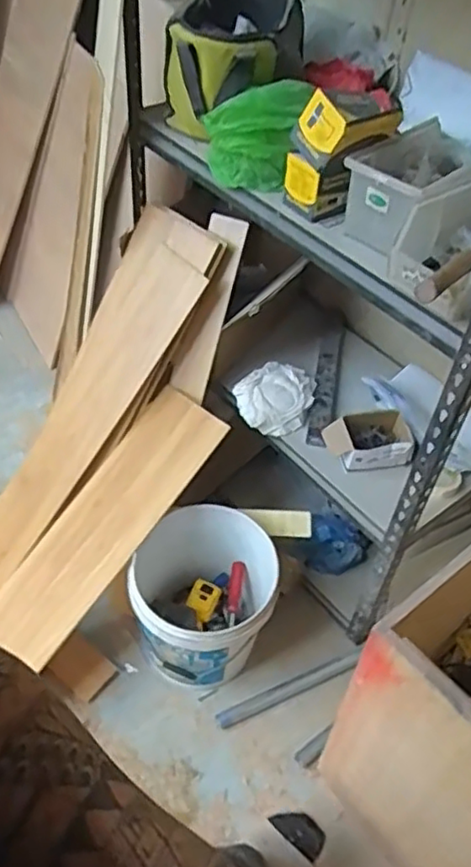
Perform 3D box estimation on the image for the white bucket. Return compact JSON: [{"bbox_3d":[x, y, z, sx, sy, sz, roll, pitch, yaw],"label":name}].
[{"bbox_3d":[-0.069,0.363,1.457,0.298,0.320,0.312,2,49,-2],"label":"white bucket"}]

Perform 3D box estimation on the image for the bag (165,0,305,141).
[{"bbox_3d":[0.008,-0.707,1.258,0.264,0.194,0.239,-29,57,-26],"label":"bag"}]

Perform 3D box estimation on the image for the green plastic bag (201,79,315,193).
[{"bbox_3d":[0.030,-0.514,1.160,0.184,0.147,0.144,9,49,4],"label":"green plastic bag"}]

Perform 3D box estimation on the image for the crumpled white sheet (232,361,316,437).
[{"bbox_3d":[0.082,-0.085,1.485,0.172,0.051,0.192,15,50,9],"label":"crumpled white sheet"}]

